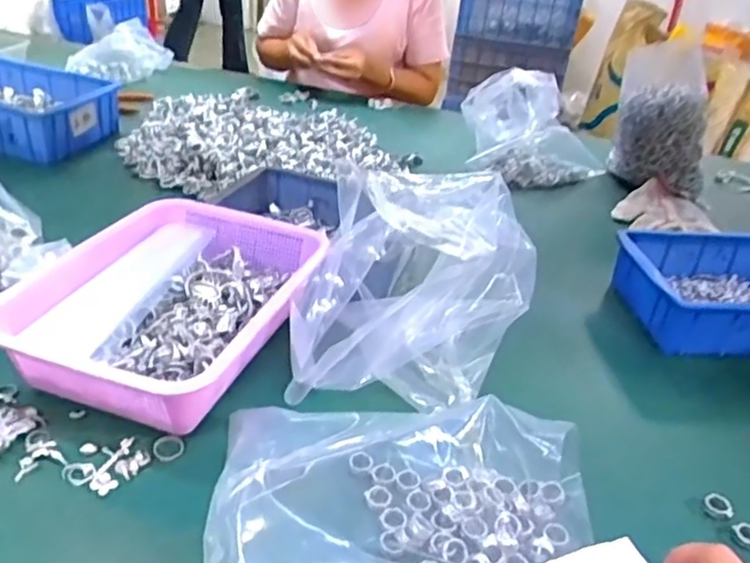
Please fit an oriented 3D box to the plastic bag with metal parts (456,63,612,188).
[{"bbox_3d":[0.267,-0.256,1.104,0.249,0.162,0.163,12,31,8],"label":"plastic bag with metal parts"}]

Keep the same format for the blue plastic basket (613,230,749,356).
[{"bbox_3d":[0.435,0.016,0.815,0.248,0.106,0.182,-1,32,-13],"label":"blue plastic basket"}]

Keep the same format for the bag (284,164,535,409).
[{"bbox_3d":[0.034,0.009,0.627,0.196,0.187,0.163,18,33,18],"label":"bag"}]

